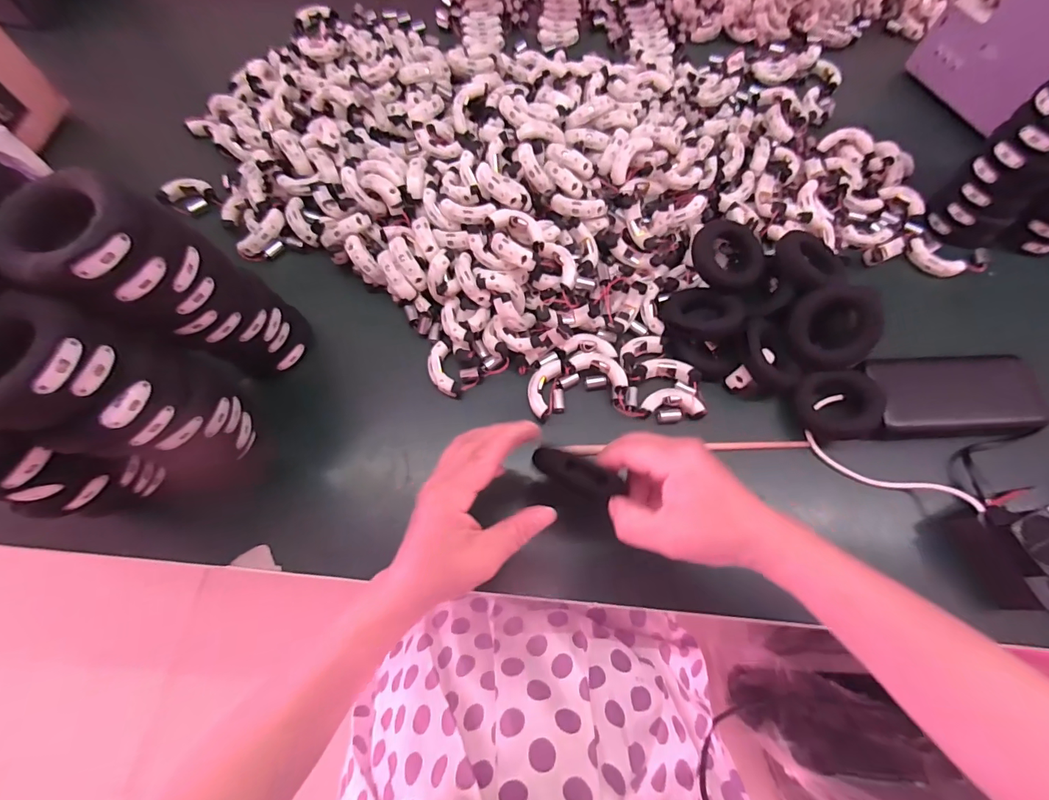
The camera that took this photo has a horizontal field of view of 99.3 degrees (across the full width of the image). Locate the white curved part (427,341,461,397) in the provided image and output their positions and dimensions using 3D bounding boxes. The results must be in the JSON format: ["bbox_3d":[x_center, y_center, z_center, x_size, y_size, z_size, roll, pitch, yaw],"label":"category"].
[{"bbox_3d":[-0.076,-0.029,0.413,0.023,0.012,0.054,-14,69,-7],"label":"white curved part"}]

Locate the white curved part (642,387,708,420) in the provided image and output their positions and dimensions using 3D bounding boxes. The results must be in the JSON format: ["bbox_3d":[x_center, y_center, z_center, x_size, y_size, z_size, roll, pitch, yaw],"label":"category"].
[{"bbox_3d":[0.137,0.001,0.408,0.057,0.009,0.025,3,67,0],"label":"white curved part"}]

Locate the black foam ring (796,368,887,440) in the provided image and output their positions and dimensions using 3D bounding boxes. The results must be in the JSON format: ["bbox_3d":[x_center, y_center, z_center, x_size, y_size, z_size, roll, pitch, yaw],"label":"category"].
[{"bbox_3d":[0.285,0.003,0.408,0.064,0.032,0.062,0,67,-1],"label":"black foam ring"}]

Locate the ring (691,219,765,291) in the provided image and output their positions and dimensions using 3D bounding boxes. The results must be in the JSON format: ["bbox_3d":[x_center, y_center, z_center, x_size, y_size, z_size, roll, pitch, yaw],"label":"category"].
[{"bbox_3d":[0.194,-0.138,0.432,0.069,0.020,0.061,37,83,4],"label":"ring"}]

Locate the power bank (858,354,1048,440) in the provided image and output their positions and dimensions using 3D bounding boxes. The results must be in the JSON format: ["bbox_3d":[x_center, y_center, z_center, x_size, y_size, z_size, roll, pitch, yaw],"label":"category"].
[{"bbox_3d":[0.398,-0.005,0.408,0.159,0.019,0.074,-1,68,-2],"label":"power bank"}]

